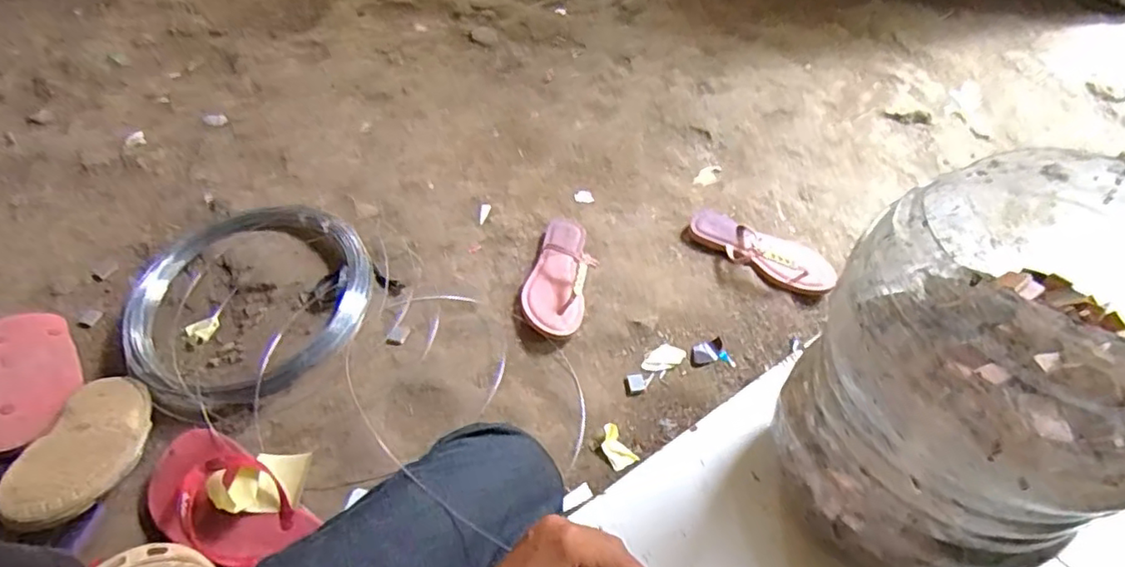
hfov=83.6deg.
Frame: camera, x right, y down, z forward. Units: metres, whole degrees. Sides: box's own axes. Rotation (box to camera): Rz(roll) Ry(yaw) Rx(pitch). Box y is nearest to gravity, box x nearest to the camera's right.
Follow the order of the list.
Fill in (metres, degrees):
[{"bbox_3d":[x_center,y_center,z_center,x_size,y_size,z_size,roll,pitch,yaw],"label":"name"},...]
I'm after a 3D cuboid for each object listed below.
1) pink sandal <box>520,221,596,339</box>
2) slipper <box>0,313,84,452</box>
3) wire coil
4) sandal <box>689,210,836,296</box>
[{"bbox_3d":[0.000,-0.022,0.921,0.094,0.050,0.225,12,49,7],"label":"pink sandal"},{"bbox_3d":[-0.711,0.113,0.835,0.116,0.035,0.270,-22,45,-18],"label":"slipper"},{"bbox_3d":[-0.438,0.022,0.901,0.311,0.064,0.336,1,49,-2],"label":"wire coil"},{"bbox_3d":[0.299,-0.052,0.956,0.231,0.051,0.088,29,53,21],"label":"sandal"}]

